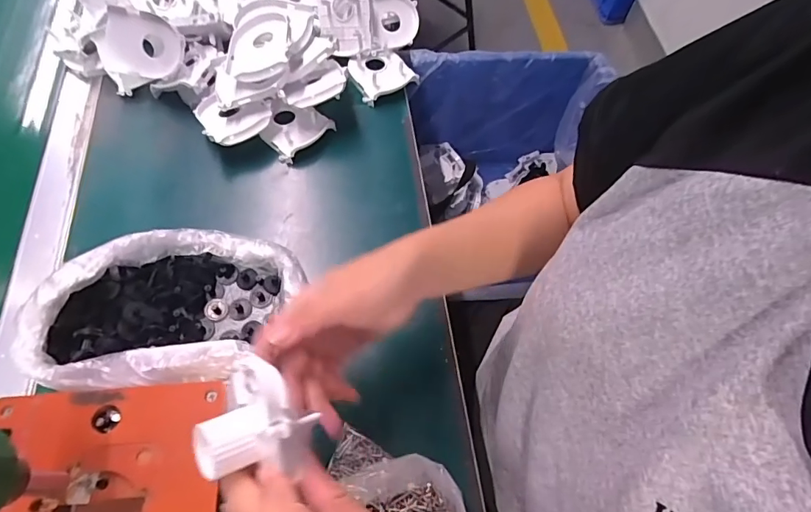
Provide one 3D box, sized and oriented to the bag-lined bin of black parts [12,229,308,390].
[{"bbox_3d":[-0.189,0.039,0.377,0.201,0.062,0.140,-2,64,-3],"label":"bag-lined bin of black parts"}]

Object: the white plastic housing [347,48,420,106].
[{"bbox_3d":[-0.027,-0.217,0.533,0.068,0.021,0.061,-22,66,-13],"label":"white plastic housing"}]

